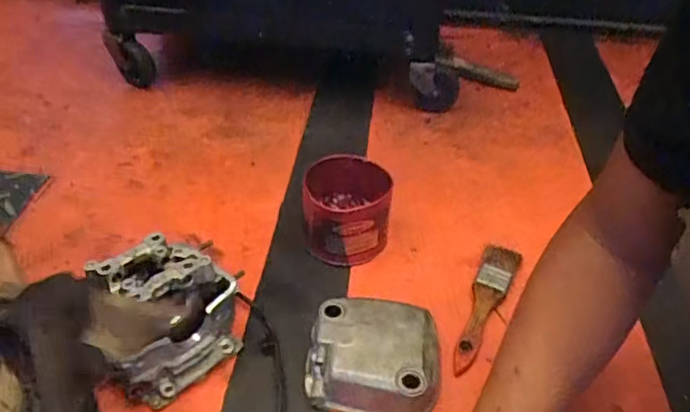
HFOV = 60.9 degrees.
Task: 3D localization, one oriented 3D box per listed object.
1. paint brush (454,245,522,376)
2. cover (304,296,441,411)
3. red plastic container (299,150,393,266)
[{"bbox_3d":[0.142,0.101,0.603,0.037,0.016,0.171,19,43,19],"label":"paint brush"},{"bbox_3d":[0.029,0.133,0.527,0.117,0.056,0.100,9,40,8],"label":"cover"},{"bbox_3d":[0.006,0.005,0.657,0.096,0.085,0.096,-5,40,-8],"label":"red plastic container"}]

